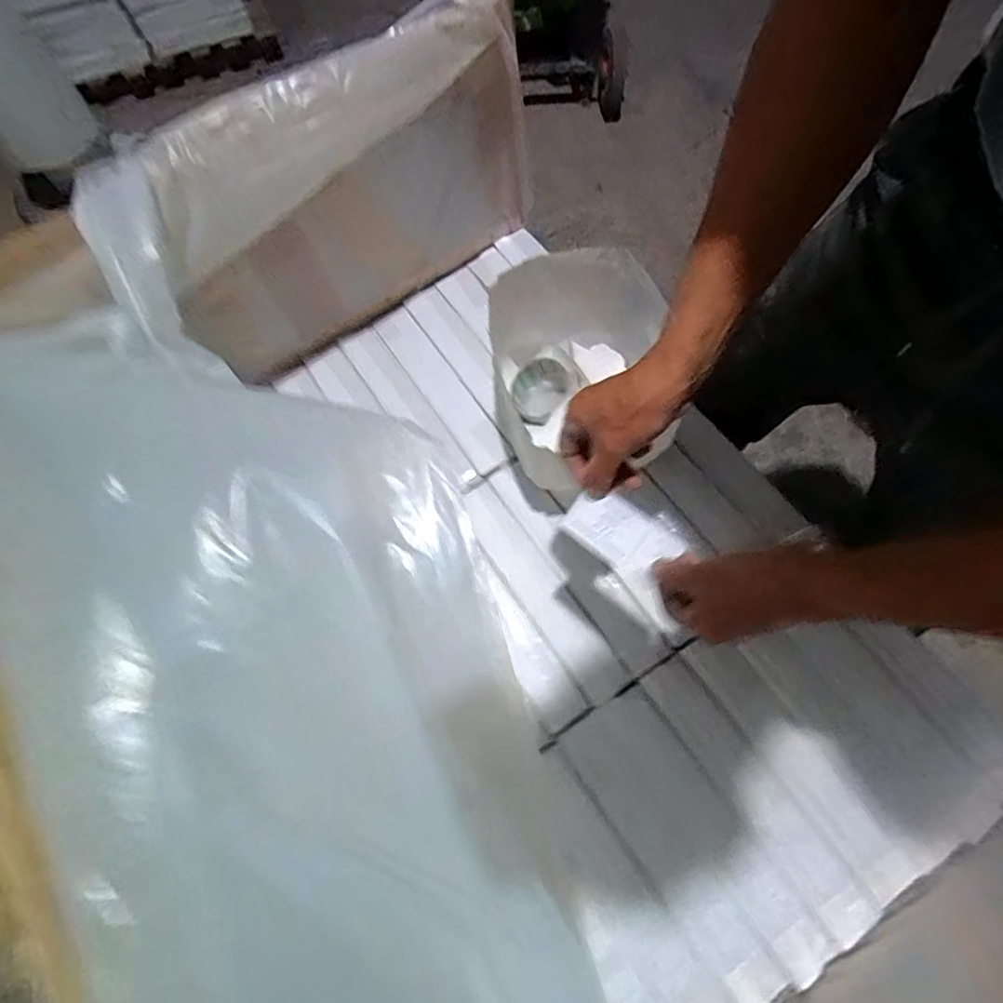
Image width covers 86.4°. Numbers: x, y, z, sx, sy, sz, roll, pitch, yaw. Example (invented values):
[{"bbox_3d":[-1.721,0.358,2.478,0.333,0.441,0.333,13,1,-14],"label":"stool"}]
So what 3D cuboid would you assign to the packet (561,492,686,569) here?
[{"bbox_3d":[0.101,0.024,0.453,0.090,0.008,0.058,41,96,19],"label":"packet"}]

